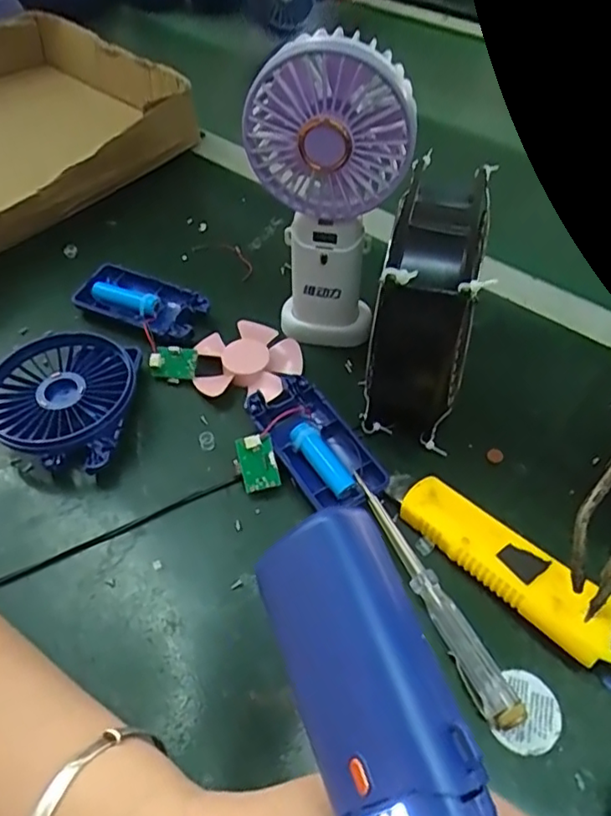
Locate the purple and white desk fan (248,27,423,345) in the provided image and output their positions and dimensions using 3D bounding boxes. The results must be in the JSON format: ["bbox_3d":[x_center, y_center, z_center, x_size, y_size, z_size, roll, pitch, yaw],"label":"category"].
[{"bbox_3d":[0.013,-0.118,0.354,0.083,0.184,0.042,12,51,9],"label":"purple and white desk fan"}]

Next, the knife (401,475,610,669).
[{"bbox_3d":[0.109,0.084,0.300,0.139,0.022,0.040,32,57,24],"label":"knife"}]

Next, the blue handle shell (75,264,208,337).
[{"bbox_3d":[-0.119,-0.076,0.437,0.092,0.014,0.046,23,54,18],"label":"blue handle shell"}]

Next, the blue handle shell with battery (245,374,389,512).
[{"bbox_3d":[0.005,0.018,0.354,0.045,0.016,0.093,-26,55,-20],"label":"blue handle shell with battery"}]

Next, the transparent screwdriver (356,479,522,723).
[{"bbox_3d":[0.062,0.091,0.302,0.017,0.016,0.132,-20,53,-16],"label":"transparent screwdriver"}]

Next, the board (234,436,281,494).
[{"bbox_3d":[-0.029,0.031,0.343,0.023,0.005,0.030,-15,83,4],"label":"board"}]

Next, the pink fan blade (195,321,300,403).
[{"bbox_3d":[-0.038,-0.033,0.402,0.069,0.010,0.066,0,50,0],"label":"pink fan blade"}]

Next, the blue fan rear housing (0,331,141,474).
[{"bbox_3d":[-0.146,-0.005,0.369,0.084,0.032,0.086,0,50,0],"label":"blue fan rear housing"}]

